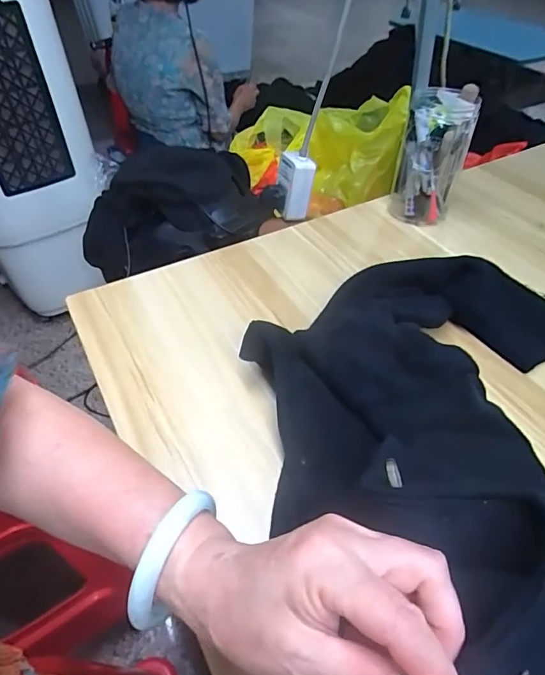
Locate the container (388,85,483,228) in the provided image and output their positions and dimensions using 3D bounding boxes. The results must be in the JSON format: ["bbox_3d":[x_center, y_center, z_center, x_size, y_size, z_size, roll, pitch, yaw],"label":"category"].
[{"bbox_3d":[0.209,-0.234,0.617,0.080,0.158,0.079,10,49,10],"label":"container"}]

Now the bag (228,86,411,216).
[{"bbox_3d":[0.089,-0.356,0.873,0.225,0.170,0.389,-27,37,-22],"label":"bag"}]

